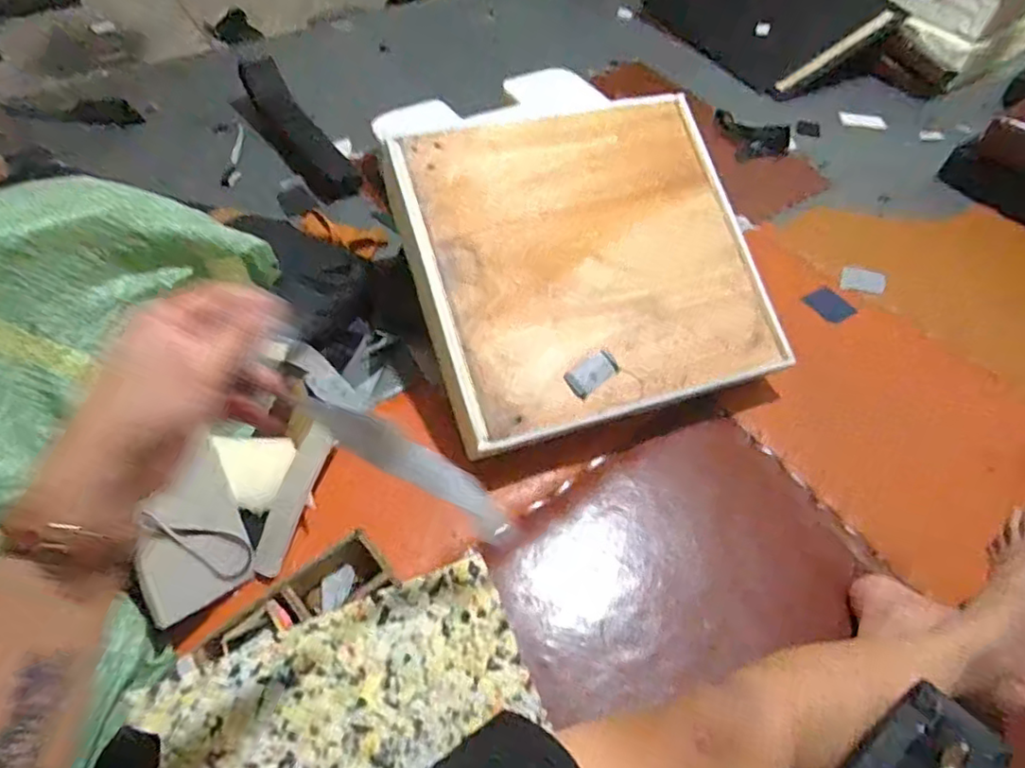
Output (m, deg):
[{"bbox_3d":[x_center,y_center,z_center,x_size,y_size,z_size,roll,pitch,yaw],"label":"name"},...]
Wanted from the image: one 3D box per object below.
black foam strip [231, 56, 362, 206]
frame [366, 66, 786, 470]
[{"bbox_3d":[-0.499,-0.574,1.350,0.118,0.064,0.463,-33,75,-23],"label":"black foam strip"},{"bbox_3d":[0.111,-0.228,0.941,0.530,0.045,0.568,-15,77,-14],"label":"frame"}]

